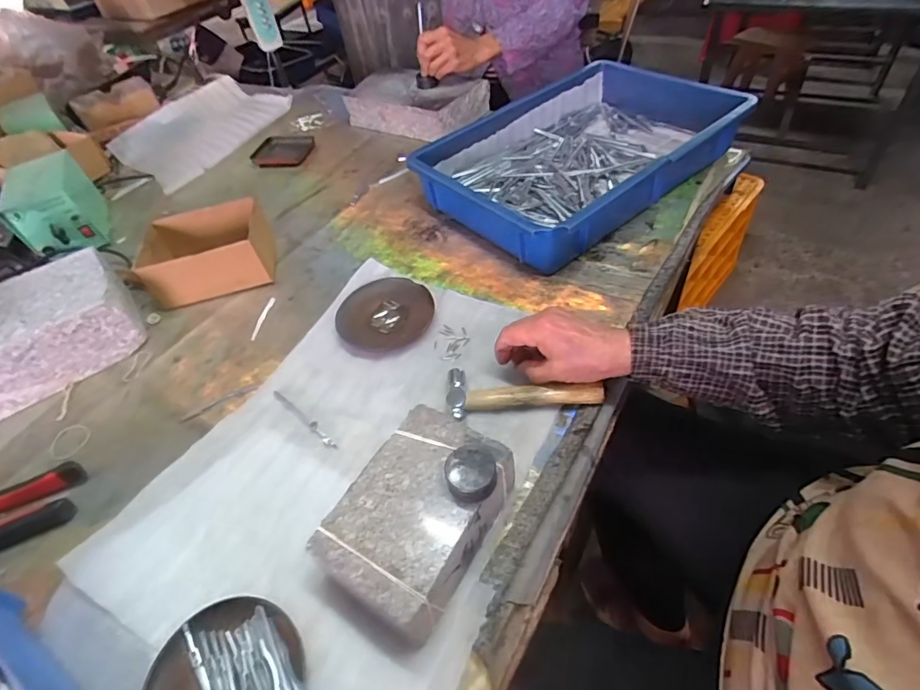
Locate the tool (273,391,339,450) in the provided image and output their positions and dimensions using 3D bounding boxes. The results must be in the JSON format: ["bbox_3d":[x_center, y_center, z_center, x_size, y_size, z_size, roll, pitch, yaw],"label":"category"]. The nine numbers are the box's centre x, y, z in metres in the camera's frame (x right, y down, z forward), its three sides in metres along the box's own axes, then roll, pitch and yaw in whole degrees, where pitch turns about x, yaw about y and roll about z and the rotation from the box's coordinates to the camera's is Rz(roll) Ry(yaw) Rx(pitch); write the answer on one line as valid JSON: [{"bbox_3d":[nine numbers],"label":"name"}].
[{"bbox_3d":[-0.160,0.075,0.507,0.109,0.006,0.010,33,60,30],"label":"tool"}]

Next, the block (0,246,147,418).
[{"bbox_3d":[-0.523,-0.005,0.580,0.252,0.076,0.143,-34,53,-20],"label":"block"}]

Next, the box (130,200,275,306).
[{"bbox_3d":[-0.338,-0.126,0.662,0.155,0.060,0.122,-15,48,-5],"label":"box"}]

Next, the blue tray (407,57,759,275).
[{"bbox_3d":[0.190,-0.287,0.726,0.457,0.090,0.279,-34,53,-20],"label":"blue tray"}]

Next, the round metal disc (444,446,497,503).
[{"bbox_3d":[0.009,0.098,0.373,0.038,0.023,0.036,-4,48,5],"label":"round metal disc"}]

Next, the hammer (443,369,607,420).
[{"bbox_3d":[0.062,0.043,0.495,0.147,0.028,0.051,-6,48,3],"label":"hammer"}]

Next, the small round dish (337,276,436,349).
[{"bbox_3d":[-0.088,-0.038,0.591,0.109,0.014,0.106,-4,48,5],"label":"small round dish"}]

